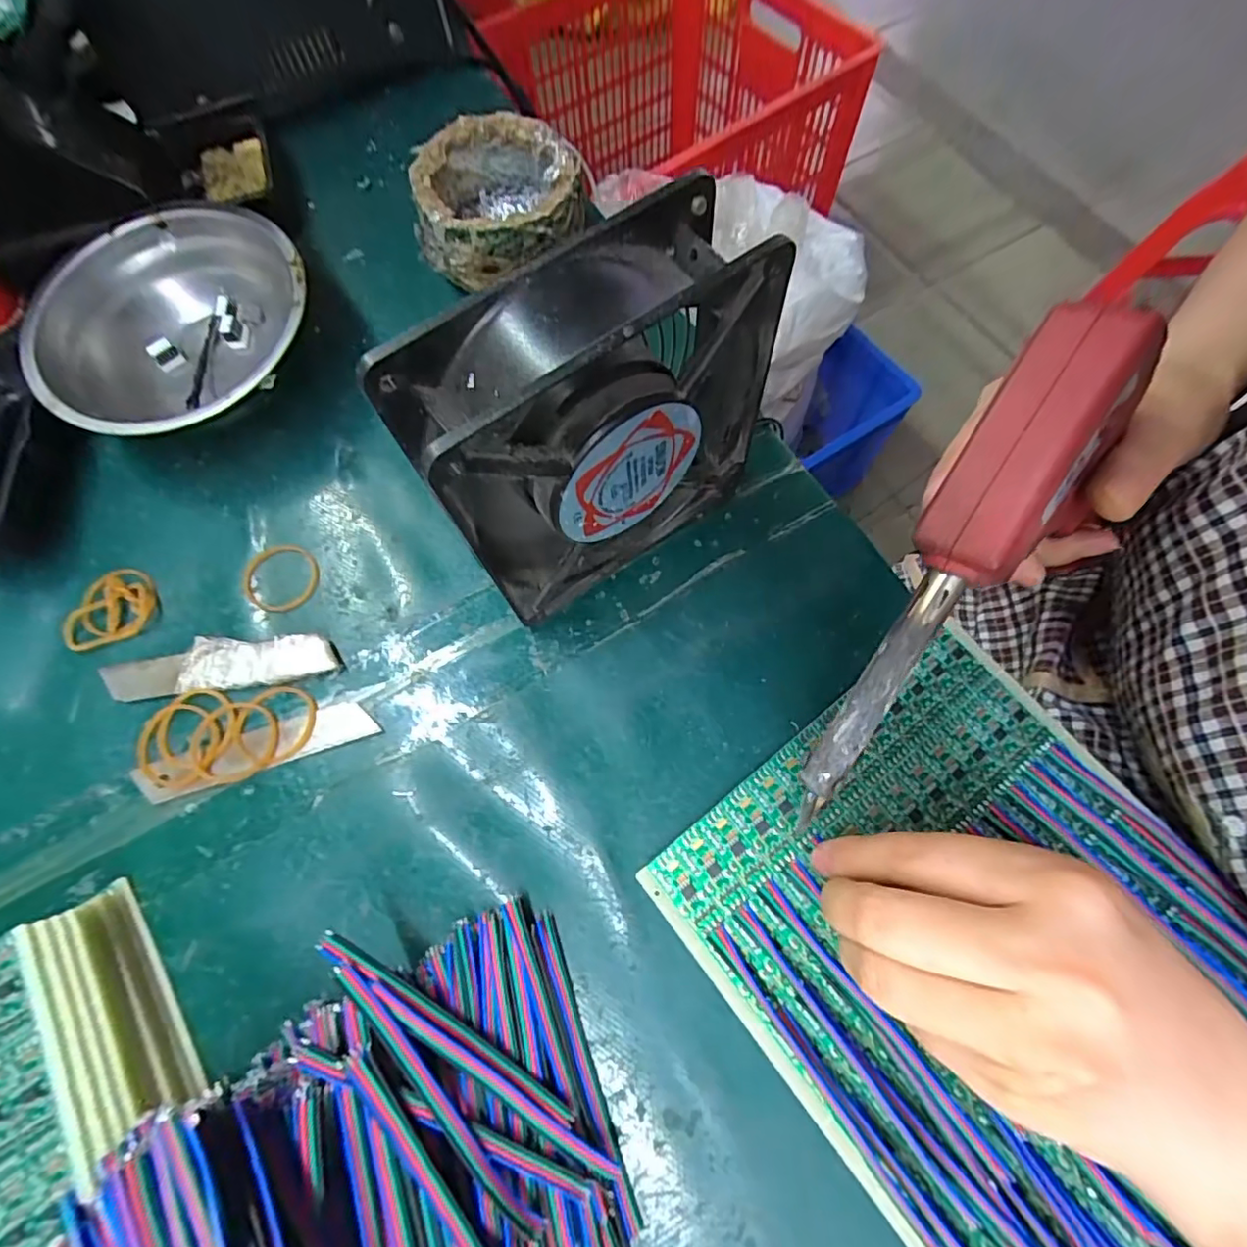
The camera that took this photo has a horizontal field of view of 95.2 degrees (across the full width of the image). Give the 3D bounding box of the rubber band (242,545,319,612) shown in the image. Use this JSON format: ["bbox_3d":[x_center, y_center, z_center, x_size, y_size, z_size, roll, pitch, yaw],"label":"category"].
[{"bbox_3d":[-0.155,-0.020,0.257,0.032,0.004,0.033,0,72,1],"label":"rubber band"}]

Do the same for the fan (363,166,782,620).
[{"bbox_3d":[-0.007,-0.065,0.204,0.119,0.122,0.041,-33,74,-9],"label":"fan"}]

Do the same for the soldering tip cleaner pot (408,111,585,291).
[{"bbox_3d":[-0.063,-0.217,0.297,0.082,0.043,0.080,0,72,1],"label":"soldering tip cleaner pot"}]

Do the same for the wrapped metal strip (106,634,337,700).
[{"bbox_3d":[-0.173,0.017,0.242,0.099,0.008,0.021,-5,72,0],"label":"wrapped metal strip"}]

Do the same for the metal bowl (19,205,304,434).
[{"bbox_3d":[-0.210,-0.138,0.279,0.121,0.044,0.121,0,72,1],"label":"metal bowl"}]

